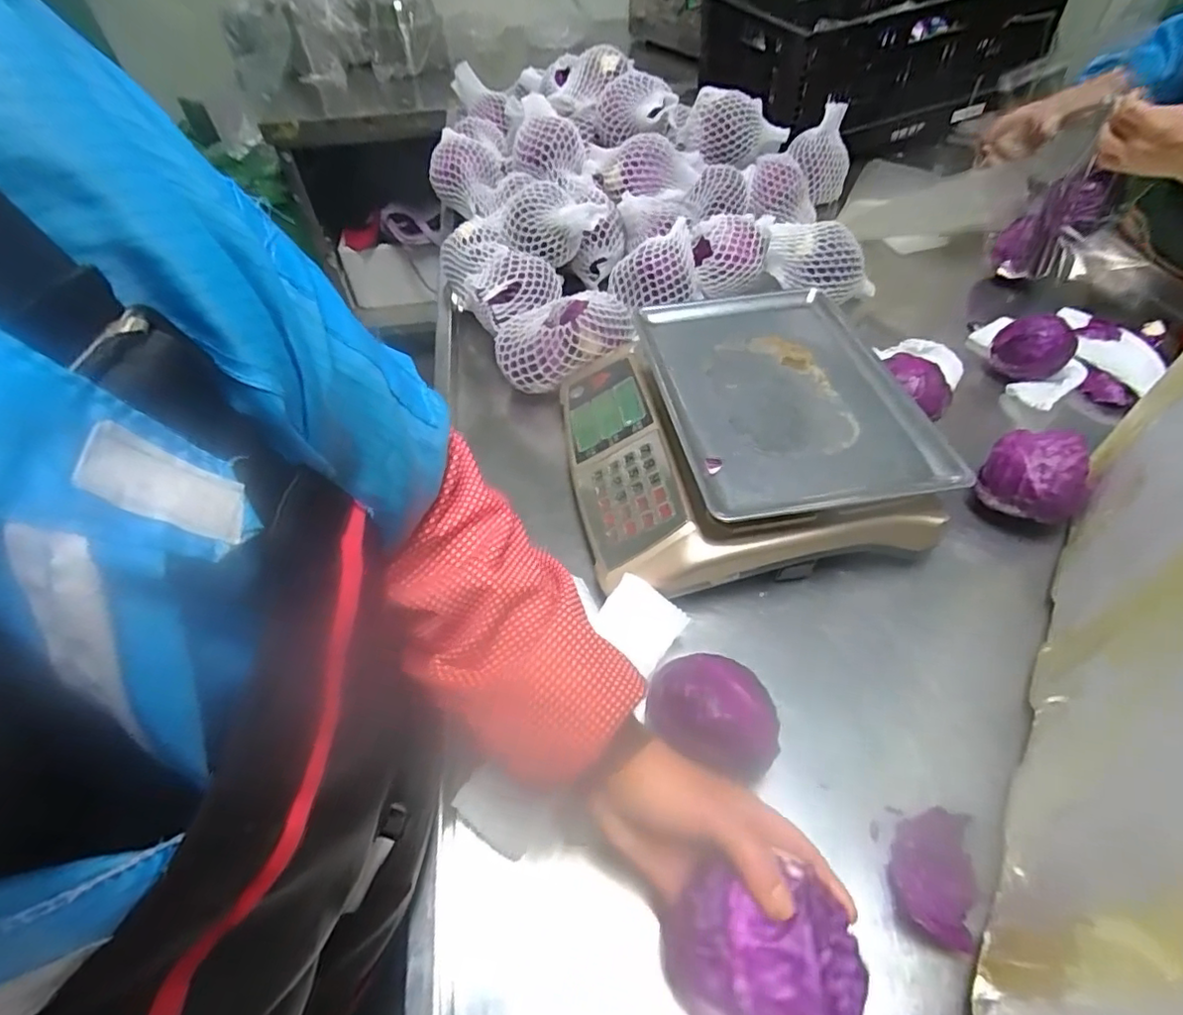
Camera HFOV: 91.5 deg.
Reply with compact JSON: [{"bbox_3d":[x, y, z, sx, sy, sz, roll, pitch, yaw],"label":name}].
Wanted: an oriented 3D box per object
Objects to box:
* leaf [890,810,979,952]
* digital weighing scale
[{"bbox_3d":[0.251,0.266,0.424,0.052,0.015,0.084,19,54,17],"label":"leaf"},{"bbox_3d":[0.150,-0.075,0.641,0.337,0.129,0.343,-9,51,-5],"label":"digital weighing scale"}]

